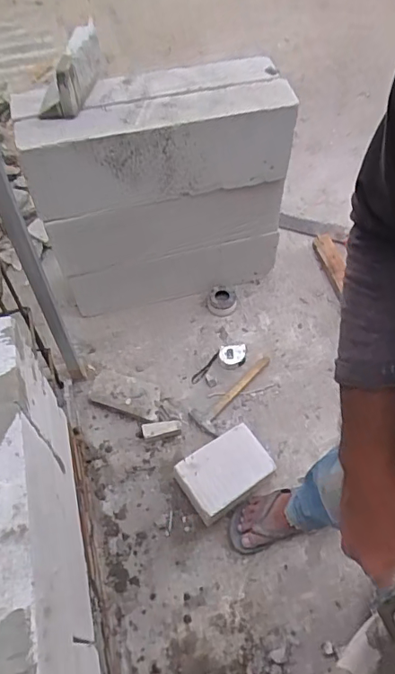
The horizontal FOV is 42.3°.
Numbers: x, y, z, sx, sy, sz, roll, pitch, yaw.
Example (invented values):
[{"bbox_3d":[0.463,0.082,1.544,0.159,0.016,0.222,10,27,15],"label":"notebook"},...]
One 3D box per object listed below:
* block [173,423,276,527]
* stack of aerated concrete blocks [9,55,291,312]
[{"bbox_3d":[0.064,0.317,1.206,0.203,0.119,0.151,-30,62,-18],"label":"block"},{"bbox_3d":[-0.086,-0.356,1.327,0.591,0.572,0.193,-9,57,-6],"label":"stack of aerated concrete blocks"}]

